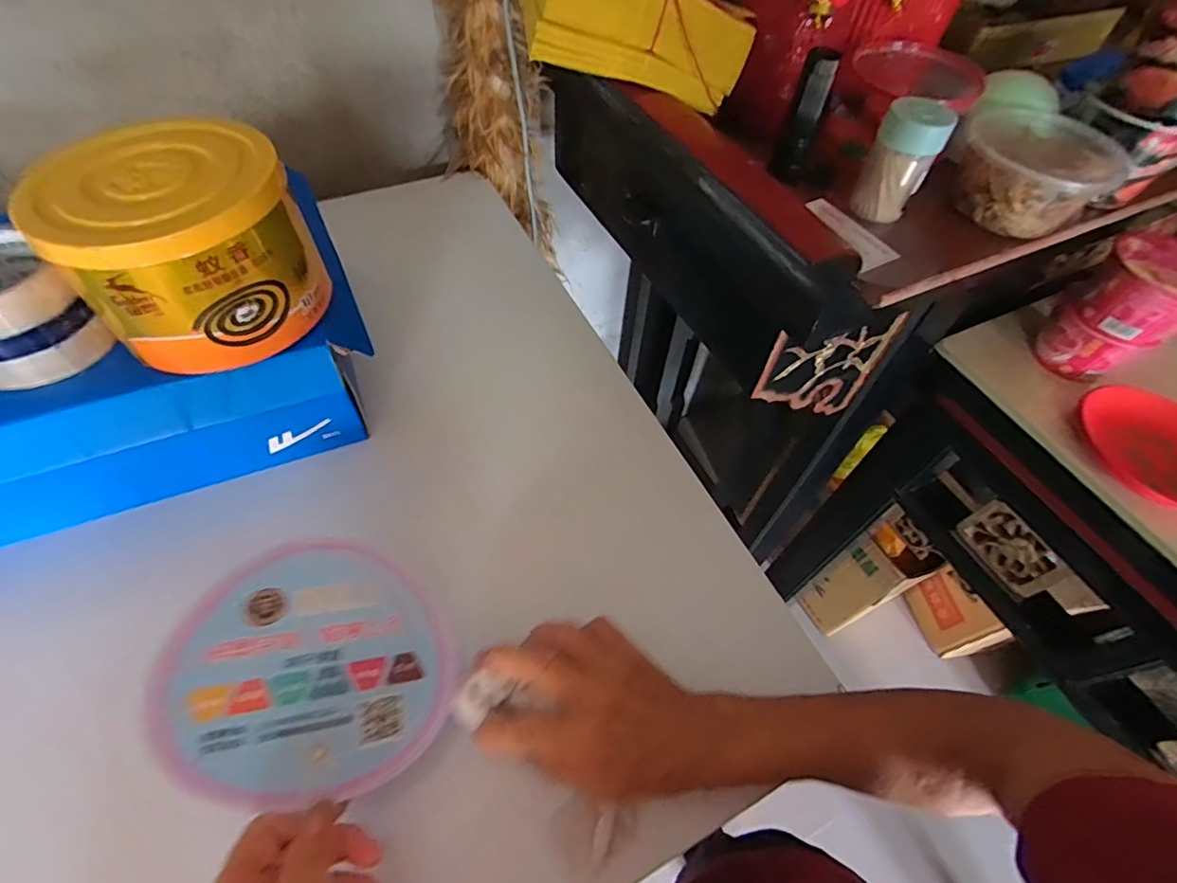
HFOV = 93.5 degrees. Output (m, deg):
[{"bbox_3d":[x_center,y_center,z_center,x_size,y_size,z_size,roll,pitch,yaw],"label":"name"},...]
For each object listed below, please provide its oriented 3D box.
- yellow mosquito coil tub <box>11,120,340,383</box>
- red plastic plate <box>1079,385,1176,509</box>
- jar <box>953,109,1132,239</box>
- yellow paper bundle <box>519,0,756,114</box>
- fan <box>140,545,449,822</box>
[{"bbox_3d":[-0.251,-0.121,0.353,0.137,0.102,0.120,-24,61,-19],"label":"yellow mosquito coil tub"},{"bbox_3d":[0.562,0.008,0.530,0.136,0.023,0.132,2,56,-3],"label":"red plastic plate"},{"bbox_3d":[0.369,-0.227,0.468,0.121,0.053,0.109,-28,62,-20],"label":"jar"},{"bbox_3d":[0.039,-0.348,0.458,0.188,0.079,0.074,12,55,-16],"label":"yellow paper bundle"},{"bbox_3d":[-0.167,0.136,0.334,0.148,0.008,0.153,8,56,-12],"label":"fan"}]

